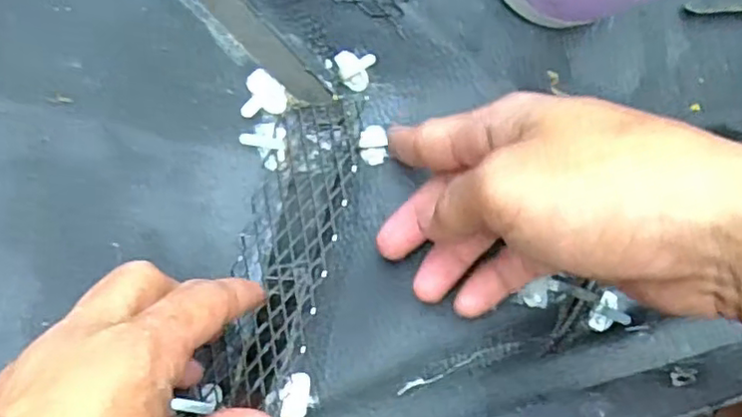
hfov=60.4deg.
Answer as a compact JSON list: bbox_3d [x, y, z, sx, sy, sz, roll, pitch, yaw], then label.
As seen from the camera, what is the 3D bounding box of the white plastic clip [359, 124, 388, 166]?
[{"bbox_3d":[0.001,-0.032,0.321,0.013,0.004,0.020,-2,85,-4],"label":"white plastic clip"}]

